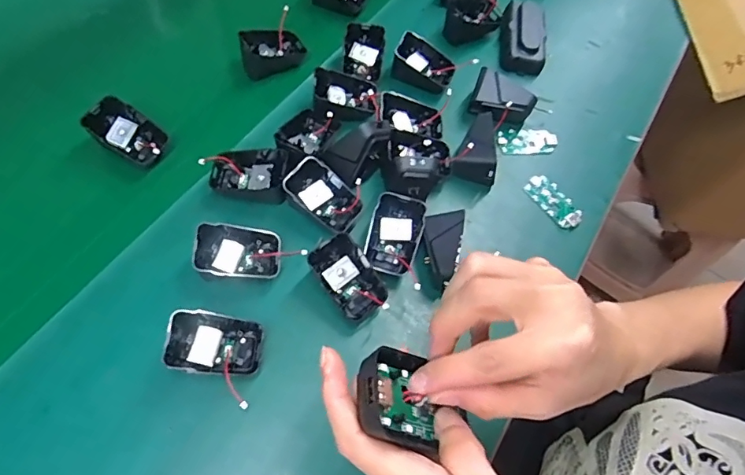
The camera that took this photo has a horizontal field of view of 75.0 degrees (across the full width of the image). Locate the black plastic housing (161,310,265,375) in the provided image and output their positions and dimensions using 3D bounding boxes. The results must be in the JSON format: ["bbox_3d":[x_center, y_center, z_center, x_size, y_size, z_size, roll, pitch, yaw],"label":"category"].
[{"bbox_3d":[-0.121,0.082,0.373,0.070,0.024,0.043,13,69,-20],"label":"black plastic housing"}]

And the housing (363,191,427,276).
[{"bbox_3d":[0.019,-0.003,0.432,0.045,0.035,0.067,18,61,3],"label":"housing"}]

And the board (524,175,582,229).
[{"bbox_3d":[0.185,-0.038,0.492,0.031,0.005,0.063,-32,71,-20],"label":"board"}]

